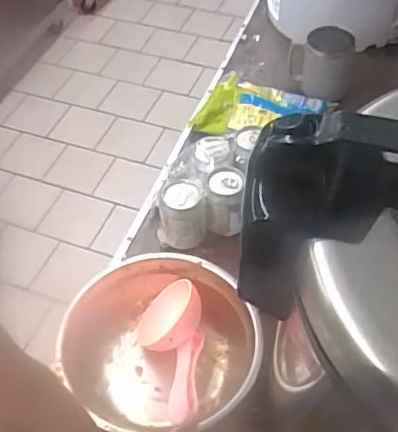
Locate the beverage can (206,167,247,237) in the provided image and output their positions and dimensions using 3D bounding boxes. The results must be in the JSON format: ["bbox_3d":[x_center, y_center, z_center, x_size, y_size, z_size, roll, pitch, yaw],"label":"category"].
[{"bbox_3d":[0.038,-0.017,0.803,0.049,0.084,0.056,3,51,5],"label":"beverage can"}]

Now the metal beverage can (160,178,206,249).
[{"bbox_3d":[-0.023,-0.004,0.785,0.061,0.069,0.074,-5,51,-2],"label":"metal beverage can"}]

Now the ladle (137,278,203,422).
[{"bbox_3d":[-0.032,0.163,0.668,0.077,0.079,0.181,-5,51,-2],"label":"ladle"}]

